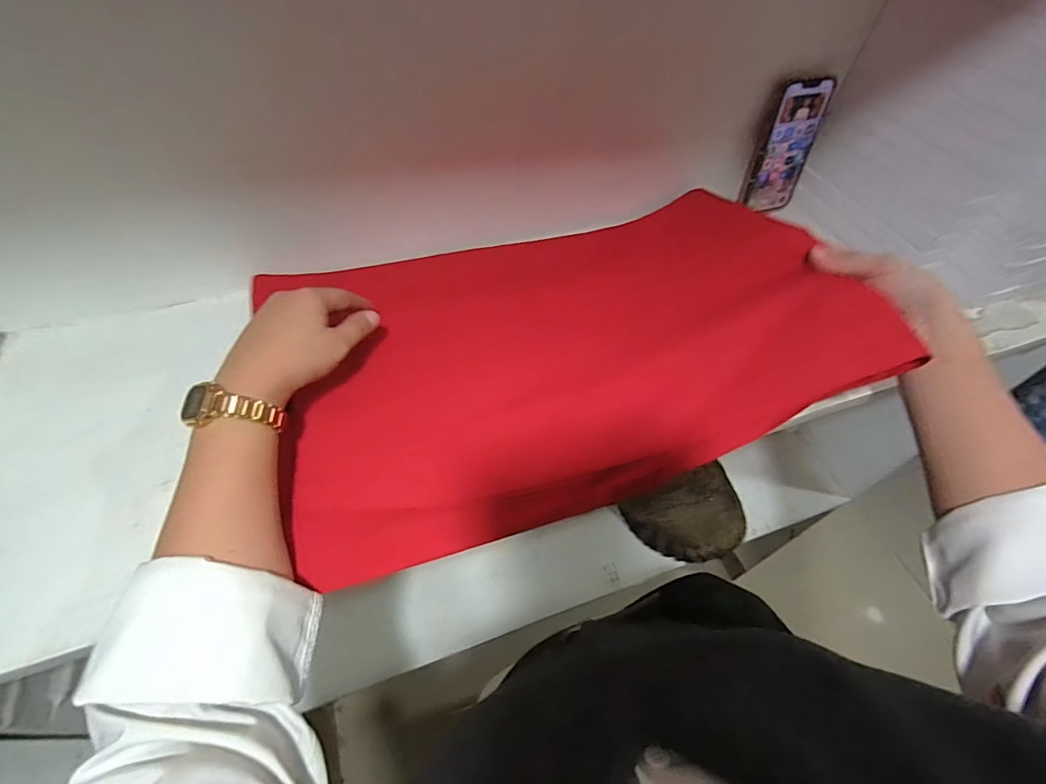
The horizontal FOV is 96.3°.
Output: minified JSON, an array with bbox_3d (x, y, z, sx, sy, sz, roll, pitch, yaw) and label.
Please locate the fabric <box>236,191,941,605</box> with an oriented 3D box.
[{"bbox_3d":[0.012,-0.061,0.409,0.429,0.105,0.331,-12,55,-12],"label":"fabric"}]

